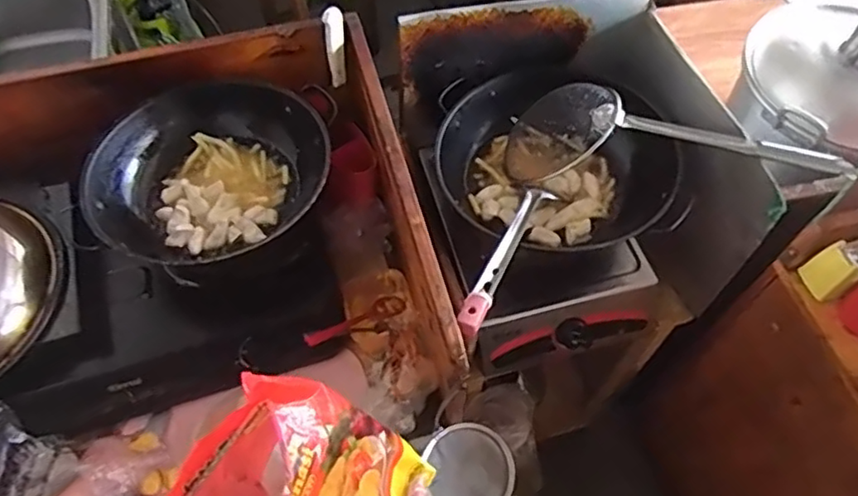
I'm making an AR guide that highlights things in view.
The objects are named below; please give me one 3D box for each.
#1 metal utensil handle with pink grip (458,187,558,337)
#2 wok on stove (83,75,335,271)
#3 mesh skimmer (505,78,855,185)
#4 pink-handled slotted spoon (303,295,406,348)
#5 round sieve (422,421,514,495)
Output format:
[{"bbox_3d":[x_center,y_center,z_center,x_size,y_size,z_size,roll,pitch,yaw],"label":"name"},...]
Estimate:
[{"bbox_3d":[0.101,0.005,0.771,0.034,0.023,0.297,21,41,13],"label":"metal utensil handle with pink grip"},{"bbox_3d":[-0.290,-0.114,0.860,0.311,0.093,0.308,0,58,0],"label":"wok on stove"},{"bbox_3d":[0.302,-0.140,0.827,0.430,0.109,0.112,10,57,30],"label":"mesh skimmer"},{"bbox_3d":[-0.101,0.100,0.877,0.031,0.025,0.187,41,30,22],"label":"pink-handled slotted spoon"},{"bbox_3d":[0.053,0.274,0.771,0.101,0.029,0.108,0,58,0],"label":"round sieve"}]

